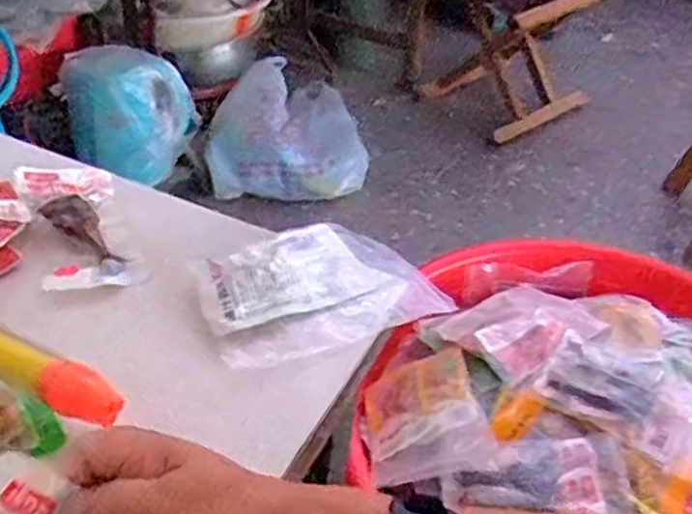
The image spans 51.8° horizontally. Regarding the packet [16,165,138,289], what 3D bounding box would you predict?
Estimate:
[{"bbox_3d":[-0.231,-0.033,0.606,0.075,0.023,0.162,-13,44,-19],"label":"packet"}]

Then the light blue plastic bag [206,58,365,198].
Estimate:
[{"bbox_3d":[-0.111,-0.257,1.476,0.317,0.177,0.248,6,41,1],"label":"light blue plastic bag"}]

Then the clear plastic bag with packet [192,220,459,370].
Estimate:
[{"bbox_3d":[-0.022,0.023,0.567,0.179,0.032,0.121,-23,48,-28],"label":"clear plastic bag with packet"}]

